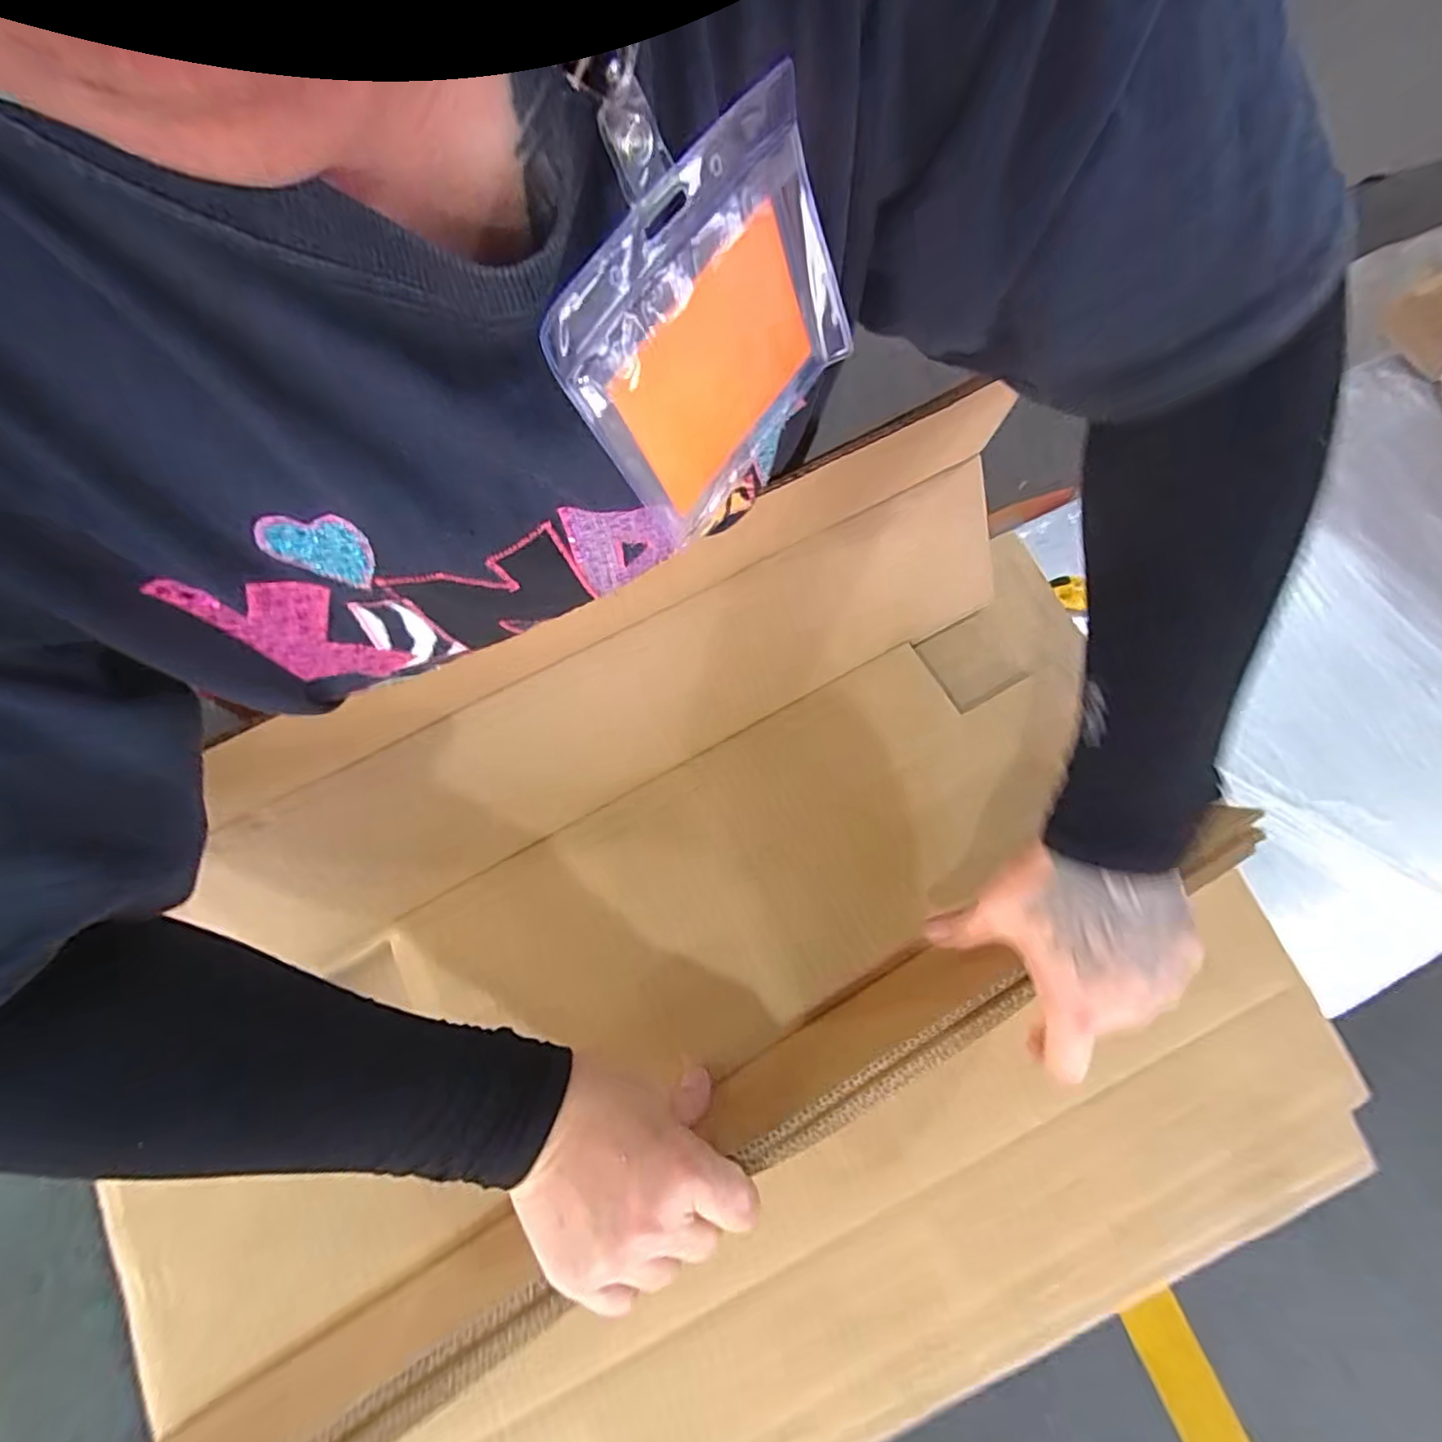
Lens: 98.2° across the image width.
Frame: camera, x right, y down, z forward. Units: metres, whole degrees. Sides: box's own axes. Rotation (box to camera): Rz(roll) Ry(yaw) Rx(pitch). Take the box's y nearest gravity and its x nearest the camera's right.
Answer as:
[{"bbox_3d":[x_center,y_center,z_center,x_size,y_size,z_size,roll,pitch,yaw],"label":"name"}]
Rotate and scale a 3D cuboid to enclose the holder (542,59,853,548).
[{"bbox_3d":[-0.001,-0.115,0.190,0.006,0.082,0.097,34,85,32],"label":"holder"}]

